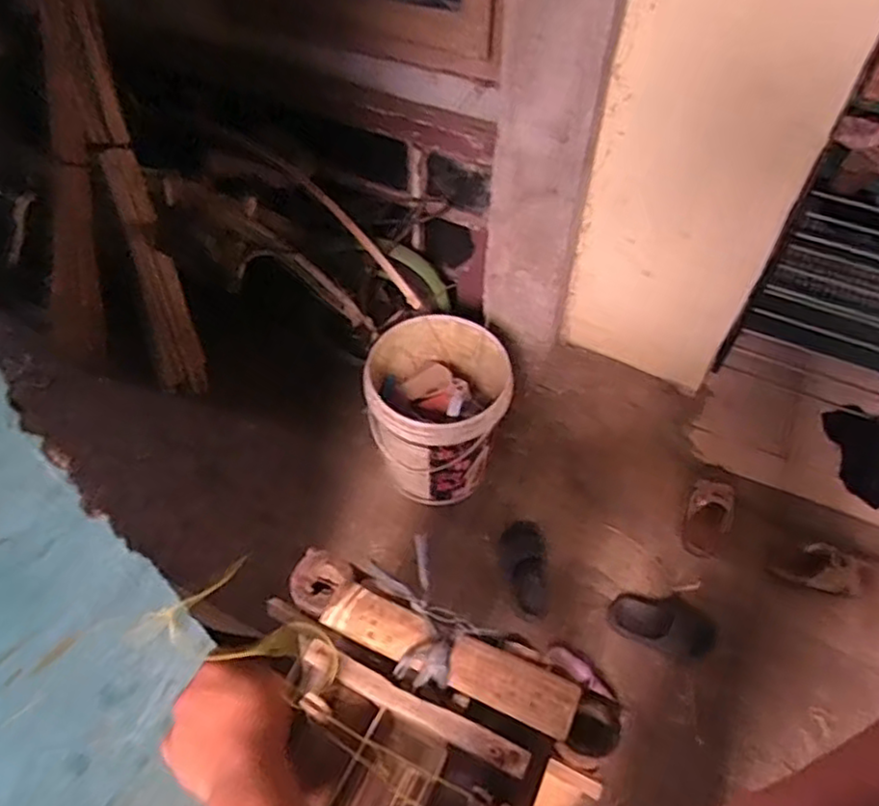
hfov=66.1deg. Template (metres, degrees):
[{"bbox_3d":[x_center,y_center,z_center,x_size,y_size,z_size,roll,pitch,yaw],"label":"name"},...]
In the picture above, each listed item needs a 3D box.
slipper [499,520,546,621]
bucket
[{"bbox_3d":[0.194,0.374,1.573,0.103,0.050,0.243,3,54,2],"label":"slipper"},{"bbox_3d":[-0.001,0.020,1.590,0.304,0.358,0.305,0,54,0],"label":"bucket"}]

